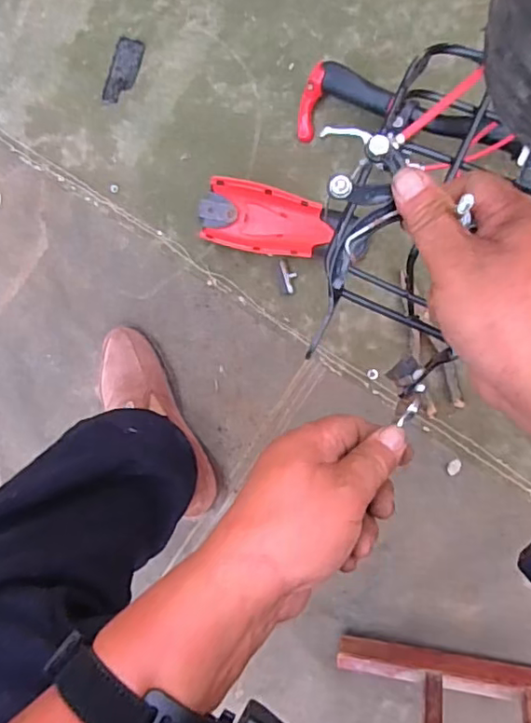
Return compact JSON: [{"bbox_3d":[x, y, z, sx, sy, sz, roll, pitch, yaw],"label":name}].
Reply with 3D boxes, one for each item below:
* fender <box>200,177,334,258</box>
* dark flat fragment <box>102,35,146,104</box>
[{"bbox_3d":[0.005,-0.171,0.724,0.149,0.034,0.079,12,90,14],"label":"fender"},{"bbox_3d":[-0.187,-0.381,0.778,0.037,0.004,0.081,21,93,14],"label":"dark flat fragment"}]

